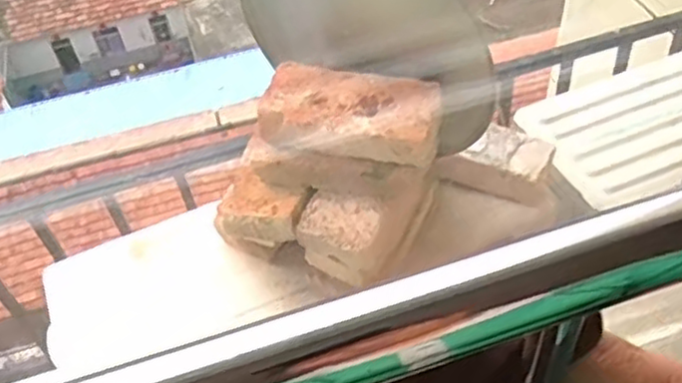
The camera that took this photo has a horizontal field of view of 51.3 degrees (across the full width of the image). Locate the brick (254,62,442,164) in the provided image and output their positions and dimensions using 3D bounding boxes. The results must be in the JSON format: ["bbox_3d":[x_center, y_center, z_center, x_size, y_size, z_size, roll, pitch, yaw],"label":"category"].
[{"bbox_3d":[0.011,-0.101,0.959,0.245,0.061,0.122,13,53,16],"label":"brick"}]

